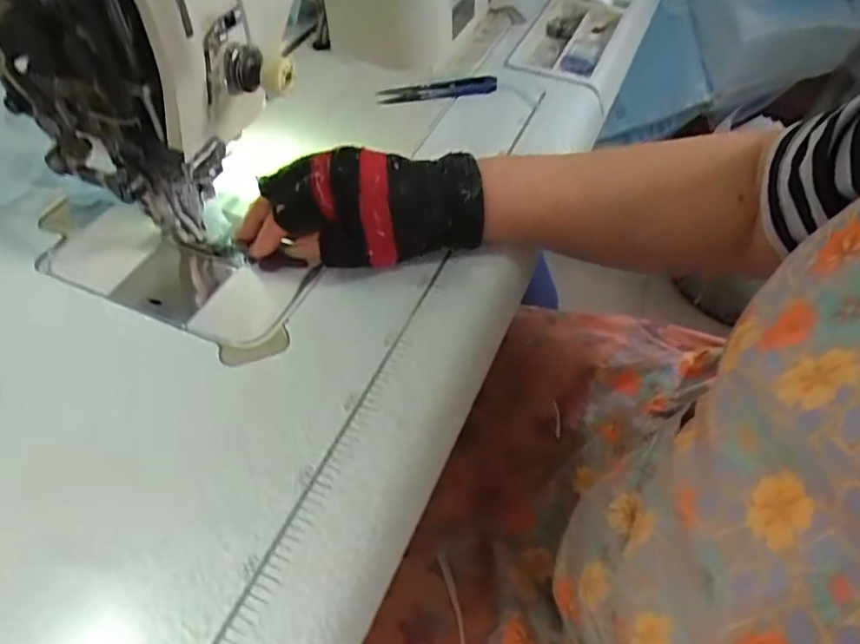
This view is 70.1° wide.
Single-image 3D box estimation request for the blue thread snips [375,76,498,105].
[{"bbox_3d":[0.007,-0.200,0.529,0.102,0.010,0.021,-10,51,-9],"label":"blue thread snips"}]

